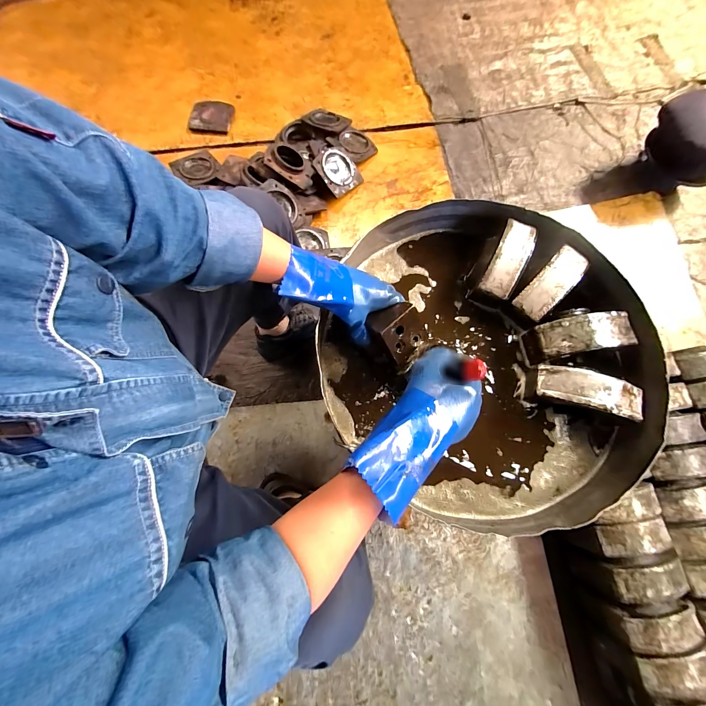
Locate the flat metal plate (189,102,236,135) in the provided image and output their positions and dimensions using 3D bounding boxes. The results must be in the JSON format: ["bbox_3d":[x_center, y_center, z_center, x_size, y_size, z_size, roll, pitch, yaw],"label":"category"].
[{"bbox_3d":[-0.590,-0.983,1.237,0.187,0.019,0.191,0,78,-1],"label":"flat metal plate"}]

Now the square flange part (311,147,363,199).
[{"bbox_3d":[-0.050,-0.652,1.059,0.159,0.021,0.166,48,64,-15],"label":"square flange part"}]

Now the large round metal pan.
[{"bbox_3d":[0.238,-0.003,0.544,0.559,0.102,0.546,0,78,-1],"label":"large round metal pan"}]

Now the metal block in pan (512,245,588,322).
[{"bbox_3d":[0.370,-0.130,0.548,0.155,0.032,0.058,-44,82,-10],"label":"metal block in pan"}]

